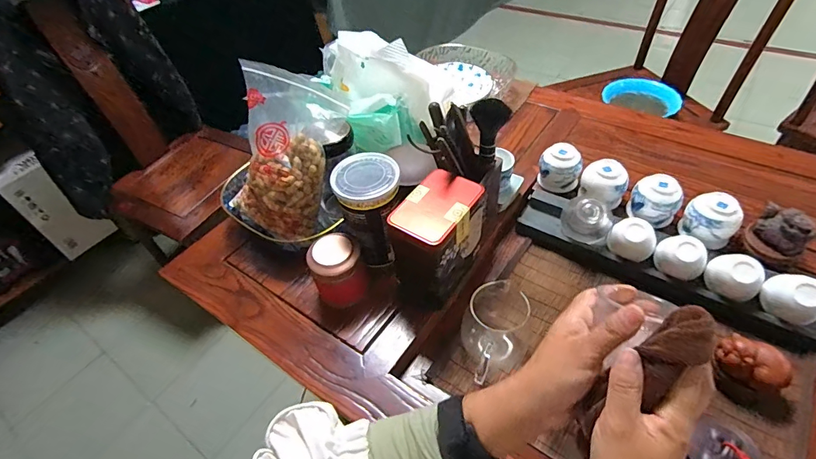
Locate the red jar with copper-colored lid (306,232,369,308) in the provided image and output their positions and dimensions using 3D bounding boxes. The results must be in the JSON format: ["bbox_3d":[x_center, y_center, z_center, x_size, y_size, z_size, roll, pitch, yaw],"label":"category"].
[{"bbox_3d":[-0.094,0.057,0.581,0.072,0.093,0.071,-3,47,3],"label":"red jar with copper-colored lid"}]

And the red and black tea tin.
[{"bbox_3d":[0.038,0.024,0.565,0.082,0.153,0.129,26,55,27],"label":"red and black tea tin"}]

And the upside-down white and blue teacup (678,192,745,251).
[{"bbox_3d":[0.428,-0.013,0.597,0.067,0.061,0.060,30,57,29],"label":"upside-down white and blue teacup"}]

